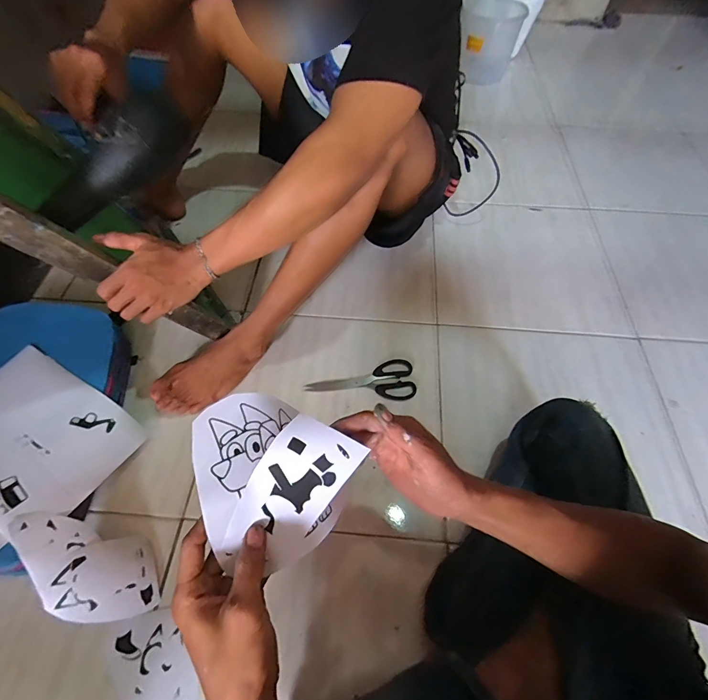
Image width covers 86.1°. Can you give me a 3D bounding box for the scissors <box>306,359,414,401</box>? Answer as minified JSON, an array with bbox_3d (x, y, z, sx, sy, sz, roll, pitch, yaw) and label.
[{"bbox_3d":[0.012,0.059,0.691,0.199,0.010,0.076,-6,59,-4],"label":"scissors"}]

